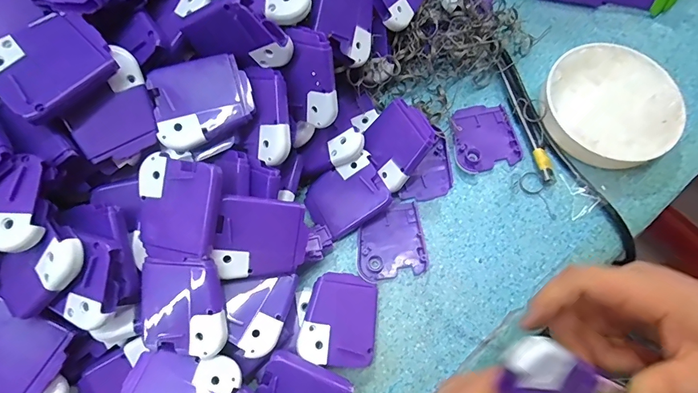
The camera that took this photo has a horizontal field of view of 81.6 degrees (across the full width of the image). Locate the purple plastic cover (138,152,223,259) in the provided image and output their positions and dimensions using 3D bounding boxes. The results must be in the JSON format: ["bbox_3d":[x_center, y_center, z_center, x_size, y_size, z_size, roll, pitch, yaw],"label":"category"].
[{"bbox_3d":[-0.103,0.006,0.243,0.050,0.005,0.060,1,89,11],"label":"purple plastic cover"}]

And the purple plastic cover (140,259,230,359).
[{"bbox_3d":[-0.101,0.066,0.245,0.052,0.008,0.058,-2,92,10],"label":"purple plastic cover"}]

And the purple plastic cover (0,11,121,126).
[{"bbox_3d":[-0.167,-0.075,0.227,0.051,0.014,0.059,39,75,13],"label":"purple plastic cover"}]

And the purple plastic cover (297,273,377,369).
[{"bbox_3d":[-0.006,0.086,0.284,0.055,0.014,0.060,12,67,-15],"label":"purple plastic cover"}]

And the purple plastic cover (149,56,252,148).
[{"bbox_3d":[-0.093,-0.060,0.257,0.061,0.008,0.052,-14,88,-8],"label":"purple plastic cover"}]

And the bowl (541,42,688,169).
[{"bbox_3d":[0.214,-0.075,0.332,0.105,0.030,0.101,0,71,-1],"label":"bowl"}]

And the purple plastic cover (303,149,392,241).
[{"bbox_3d":[-0.001,-0.001,0.310,0.058,0.012,0.048,-37,76,8],"label":"purple plastic cover"}]

